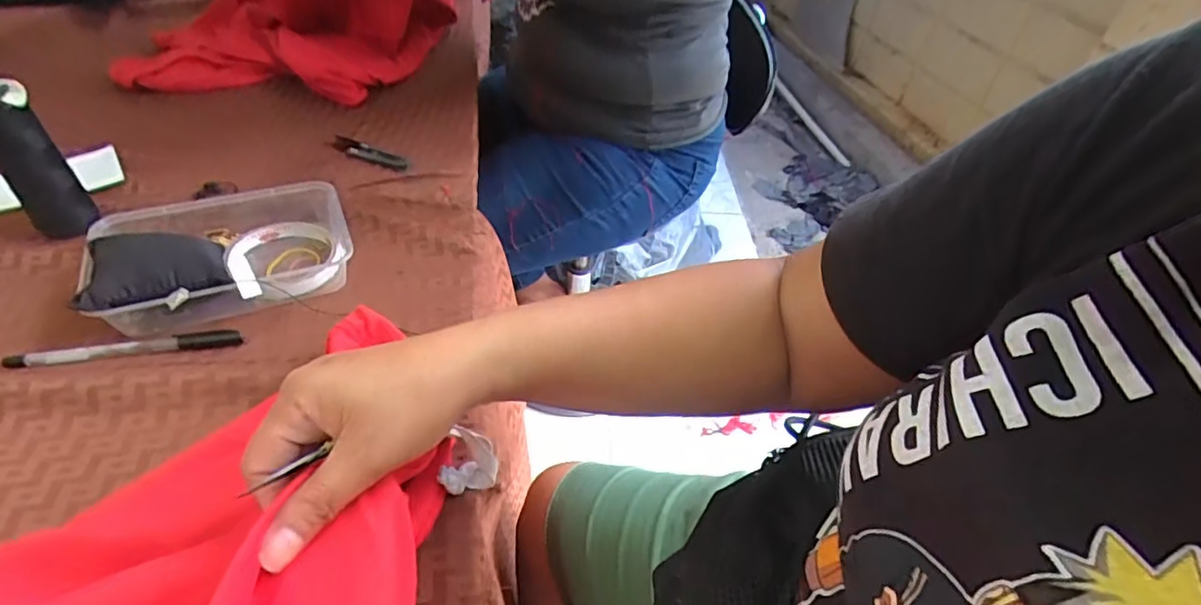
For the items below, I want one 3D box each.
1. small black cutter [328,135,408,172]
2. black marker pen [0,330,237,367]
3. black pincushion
[{"bbox_3d":[-0.242,-0.156,0.607,0.091,0.010,0.019,20,47,14],"label":"small black cutter"},{"bbox_3d":[-0.324,0.031,0.398,0.138,0.007,0.013,-7,44,-13],"label":"black marker pen"},{"bbox_3d":[-0.314,-0.029,0.413,0.084,0.024,0.079,-10,50,-23],"label":"black pincushion"}]

